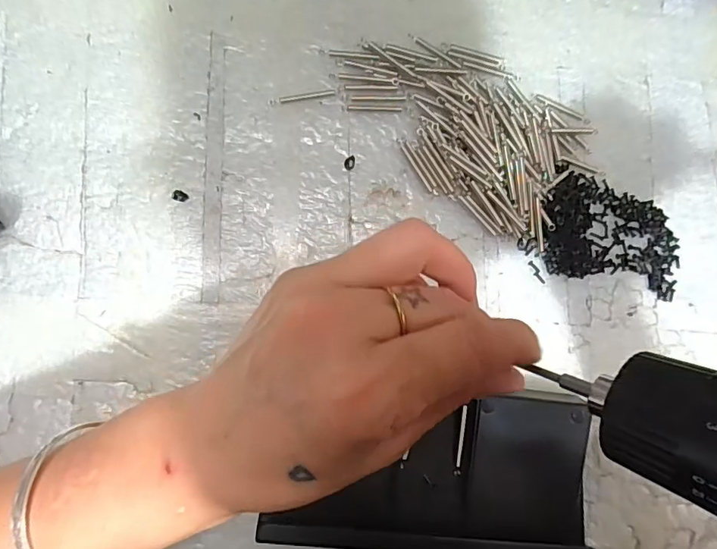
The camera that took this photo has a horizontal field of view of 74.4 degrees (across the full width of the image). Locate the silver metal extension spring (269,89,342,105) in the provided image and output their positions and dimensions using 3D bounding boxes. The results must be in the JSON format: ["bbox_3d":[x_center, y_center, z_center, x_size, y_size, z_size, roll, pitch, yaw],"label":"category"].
[{"bbox_3d":[-0.030,-0.100,0.264,0.041,0.004,0.004,-13,86,-8],"label":"silver metal extension spring"}]

